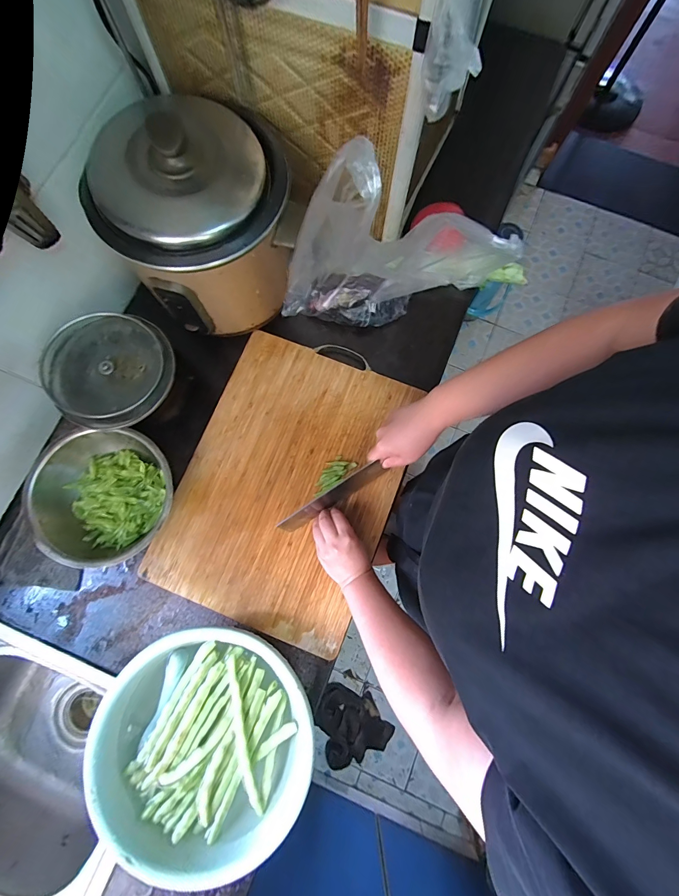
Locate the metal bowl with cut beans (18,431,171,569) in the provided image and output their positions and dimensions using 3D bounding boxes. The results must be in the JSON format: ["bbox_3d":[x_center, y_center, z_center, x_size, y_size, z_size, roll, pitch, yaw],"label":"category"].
[{"bbox_3d":[-0.347,0.072,0.527,0.190,0.087,0.188,0,79,0],"label":"metal bowl with cut beans"}]

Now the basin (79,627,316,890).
[{"bbox_3d":[-0.174,0.379,0.459,0.270,0.071,0.257,0,79,0],"label":"basin"}]

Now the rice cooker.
[{"bbox_3d":[-0.188,-0.330,0.515,0.243,0.227,0.253,-6,79,-2],"label":"rice cooker"}]

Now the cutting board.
[{"bbox_3d":[-0.079,0.052,0.560,0.326,0.014,0.439,22,80,4],"label":"cutting board"}]

